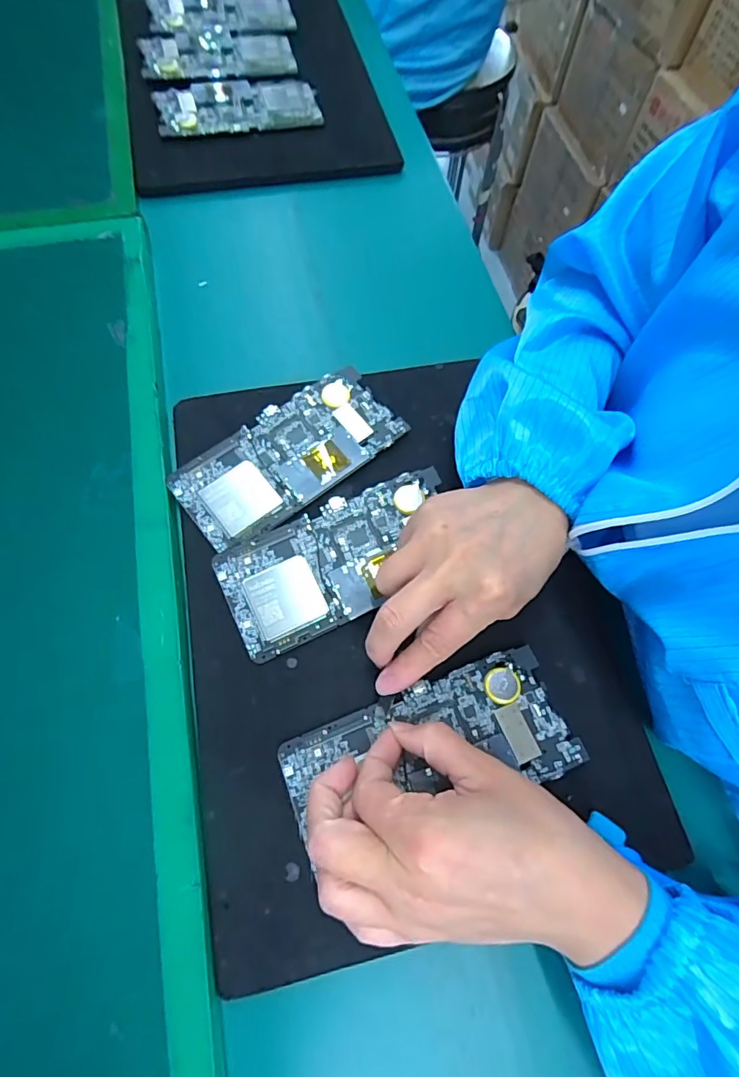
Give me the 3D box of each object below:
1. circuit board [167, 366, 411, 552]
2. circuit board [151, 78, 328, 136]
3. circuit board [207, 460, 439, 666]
[{"bbox_3d":[-0.054,-0.058,0.340,0.153,0.006,0.072,-35,74,-15],"label":"circuit board"},{"bbox_3d":[-0.128,-0.426,0.486,0.155,0.014,0.070,-11,68,-8],"label":"circuit board"},{"bbox_3d":[-0.016,0.011,0.314,0.150,0.006,0.073,-24,71,-11],"label":"circuit board"}]

